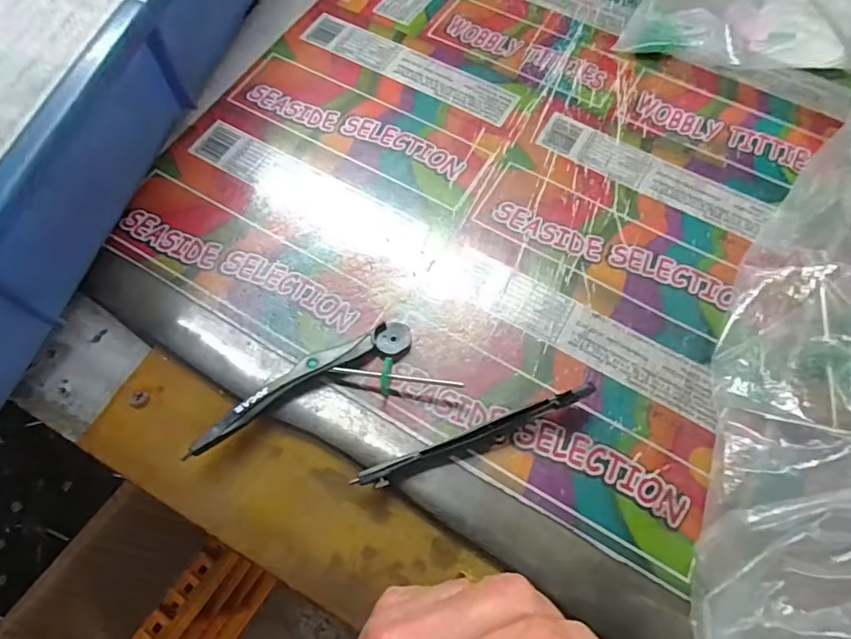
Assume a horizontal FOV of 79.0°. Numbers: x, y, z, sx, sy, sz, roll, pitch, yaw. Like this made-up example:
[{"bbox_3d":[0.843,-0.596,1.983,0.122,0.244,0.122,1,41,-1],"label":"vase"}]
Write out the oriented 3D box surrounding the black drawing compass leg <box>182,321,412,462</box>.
[{"bbox_3d":[-0.057,0.029,0.244,0.111,0.017,0.017,-28,68,-11],"label":"black drawing compass leg"}]

